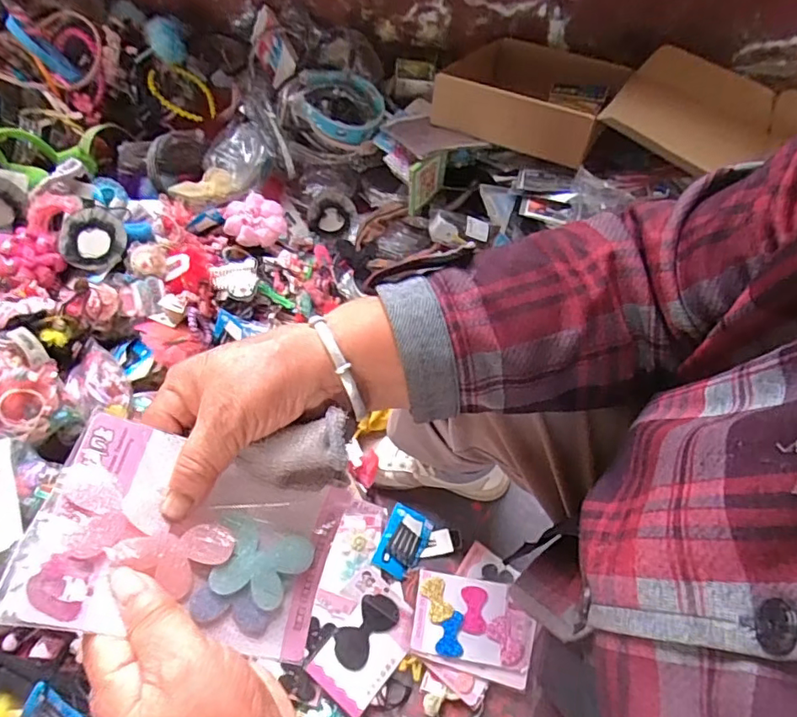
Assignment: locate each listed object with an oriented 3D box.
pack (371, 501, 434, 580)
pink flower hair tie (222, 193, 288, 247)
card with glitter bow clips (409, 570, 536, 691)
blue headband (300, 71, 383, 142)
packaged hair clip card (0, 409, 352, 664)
[{"bbox_3d":[0.006,0.250,0.741,0.061,0.007,0.089,34,61,-9],"label":"pack"},{"bbox_3d":[-0.239,-0.229,0.903,0.095,0.035,0.085,-27,66,-15],"label":"pink flower hair tie"},{"bbox_3d":[0.094,0.336,0.687,0.149,0.012,0.108,13,63,5],"label":"card with glitter bow clips"},{"bbox_3d":[-0.101,-0.451,0.960,0.154,0.055,0.135,12,70,-8],"label":"blue headband"},{"bbox_3d":[-0.098,0.092,0.271,0.144,0.014,0.090,26,62,-27],"label":"packaged hair clip card"}]

